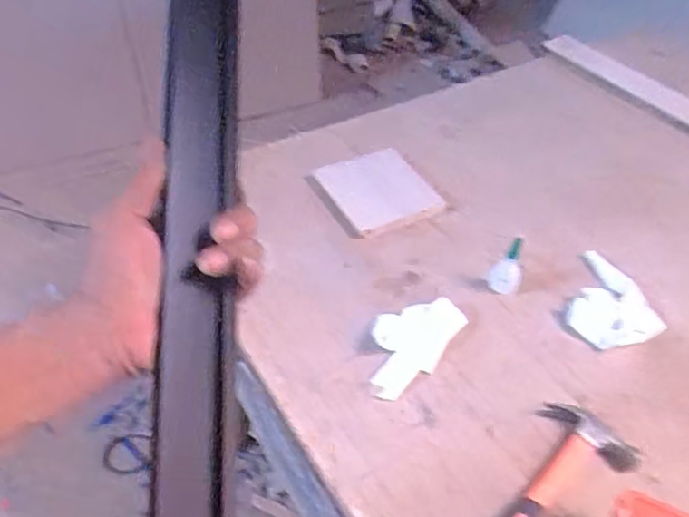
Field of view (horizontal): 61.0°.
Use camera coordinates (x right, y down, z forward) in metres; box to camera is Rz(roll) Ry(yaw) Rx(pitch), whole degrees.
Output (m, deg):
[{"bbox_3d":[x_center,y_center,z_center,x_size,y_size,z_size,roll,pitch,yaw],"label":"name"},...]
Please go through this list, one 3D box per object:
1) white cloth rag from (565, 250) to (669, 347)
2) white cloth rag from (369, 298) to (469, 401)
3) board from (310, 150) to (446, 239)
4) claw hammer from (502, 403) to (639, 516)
[{"bbox_3d":[0.333,0.052,0.772,0.112,0.028,0.147,-13,48,-18],"label":"white cloth rag"},{"bbox_3d":[0.078,0.101,0.714,0.086,0.013,0.157,30,50,21],"label":"white cloth rag"},{"bbox_3d":[0.051,-0.108,0.900,0.143,0.021,0.165,-24,53,-27],"label":"board"},{"bbox_3d":[0.177,0.243,0.570,0.260,0.024,0.096,-31,56,-31],"label":"claw hammer"}]

